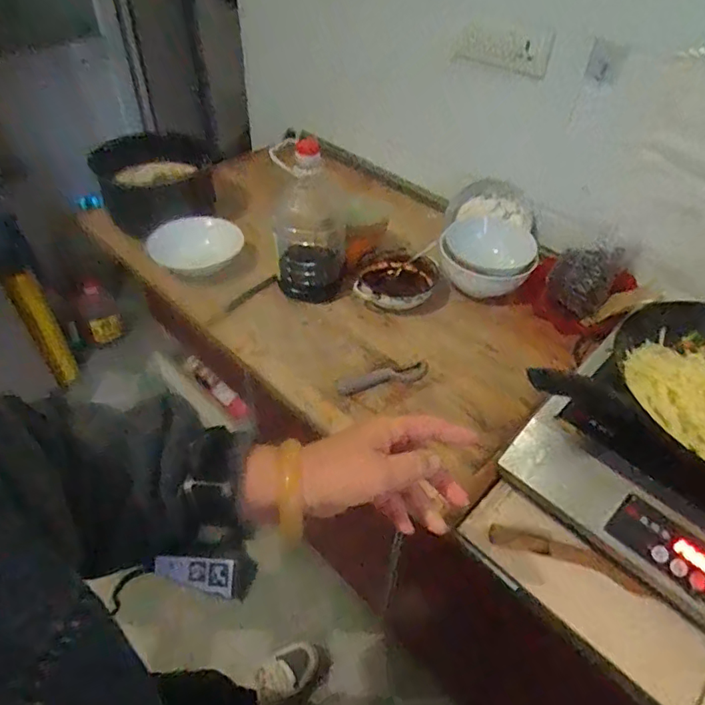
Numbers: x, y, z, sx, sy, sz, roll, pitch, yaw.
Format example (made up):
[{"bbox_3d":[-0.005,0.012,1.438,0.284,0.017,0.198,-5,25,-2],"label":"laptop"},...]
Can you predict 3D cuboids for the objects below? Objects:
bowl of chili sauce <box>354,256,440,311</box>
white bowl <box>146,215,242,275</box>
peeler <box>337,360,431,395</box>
[{"bbox_3d":[0.080,-0.126,0.934,0.141,0.057,0.131,17,46,12],"label":"bowl of chili sauce"},{"bbox_3d":[-0.309,-0.210,1.024,0.168,0.062,0.168,2,45,-3],"label":"white bowl"},{"bbox_3d":[0.049,0.040,0.817,0.146,0.019,0.034,-8,46,-12],"label":"peeler"}]

